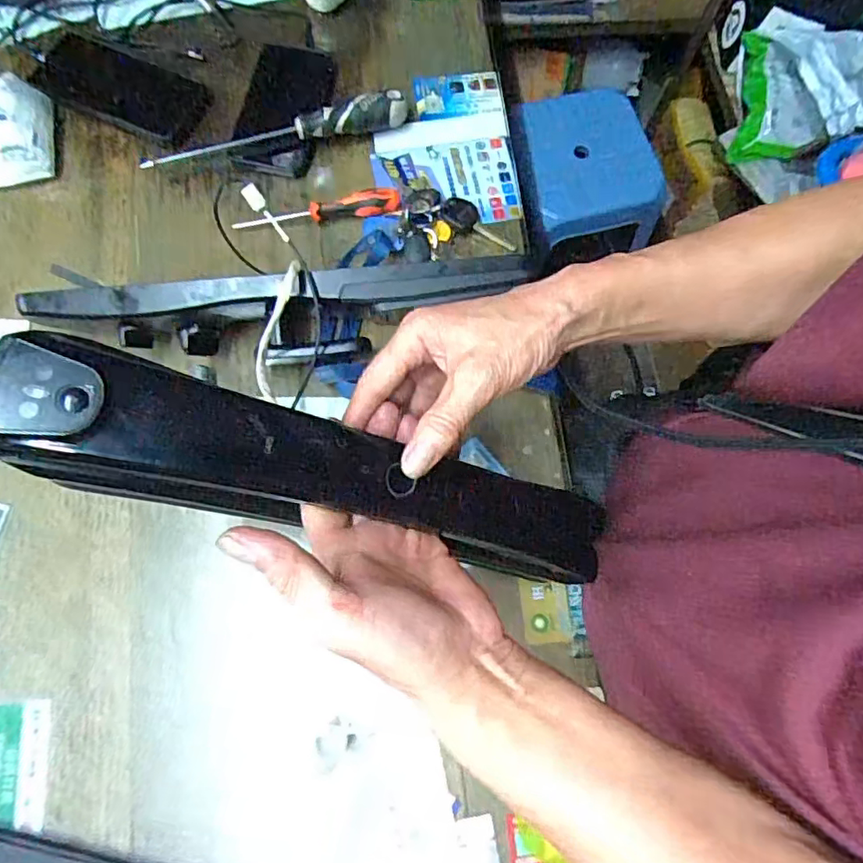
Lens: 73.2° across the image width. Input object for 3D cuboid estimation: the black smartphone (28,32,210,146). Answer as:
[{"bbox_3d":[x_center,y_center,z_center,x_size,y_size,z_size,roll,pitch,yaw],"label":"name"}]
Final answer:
[{"bbox_3d":[-0.319,-0.350,0.590,0.174,0.016,0.083,18,75,5],"label":"black smartphone"}]

